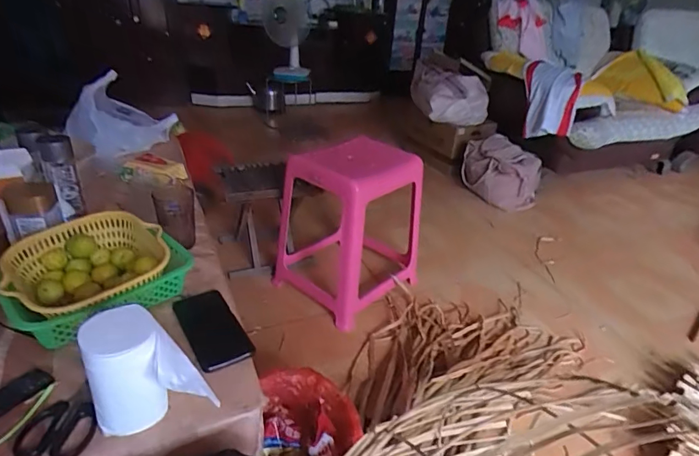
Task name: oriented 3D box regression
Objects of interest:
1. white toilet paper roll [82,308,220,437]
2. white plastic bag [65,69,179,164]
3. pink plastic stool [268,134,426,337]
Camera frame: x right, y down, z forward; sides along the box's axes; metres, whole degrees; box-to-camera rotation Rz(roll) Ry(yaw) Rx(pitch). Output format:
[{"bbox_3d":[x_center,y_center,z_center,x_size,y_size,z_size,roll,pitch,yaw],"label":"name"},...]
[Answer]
[{"bbox_3d":[-0.230,0.161,0.511,0.125,0.128,0.079,-7,32,-20],"label":"white toilet paper roll"},{"bbox_3d":[-0.657,-0.317,1.237,0.203,0.193,0.238,19,33,24],"label":"white plastic bag"},{"bbox_3d":[-0.004,-0.014,1.364,0.351,0.436,0.359,25,36,31],"label":"pink plastic stool"}]

